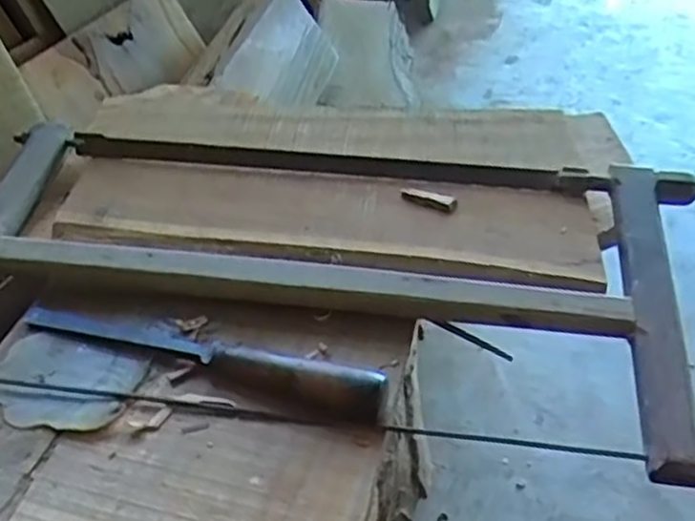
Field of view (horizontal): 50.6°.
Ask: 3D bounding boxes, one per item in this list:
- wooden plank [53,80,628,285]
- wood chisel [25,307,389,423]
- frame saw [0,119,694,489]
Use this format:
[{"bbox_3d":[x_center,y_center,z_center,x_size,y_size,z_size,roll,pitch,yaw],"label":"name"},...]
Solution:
[{"bbox_3d":[-0.019,-0.095,0.708,0.505,0.031,0.279,6,42,12],"label":"wooden plank"},{"bbox_3d":[-0.118,0.073,0.564,0.301,0.031,0.027,11,43,17],"label":"wood chisel"},{"bbox_3d":[-0.021,-0.001,0.624,0.626,0.083,0.313,3,41,9],"label":"frame saw"}]

